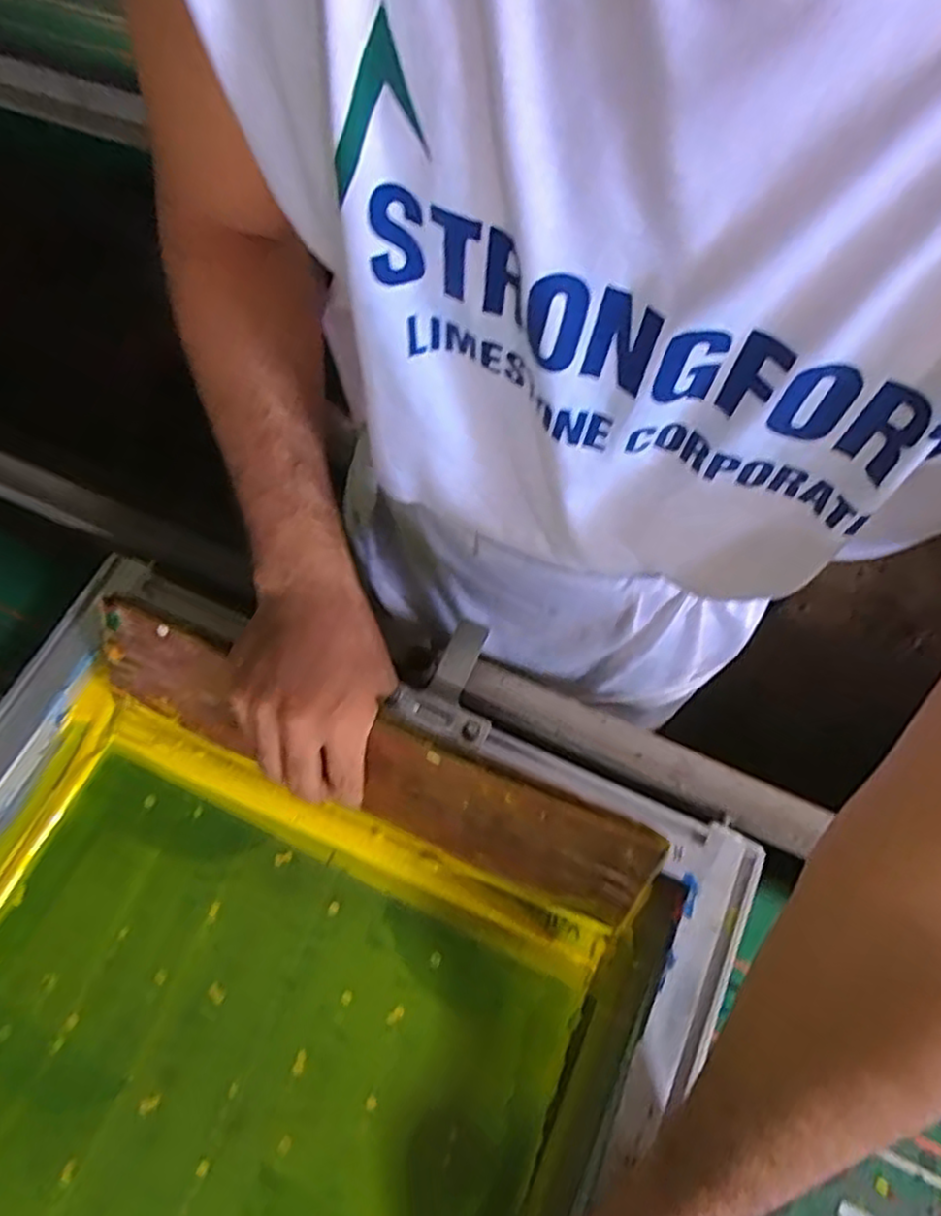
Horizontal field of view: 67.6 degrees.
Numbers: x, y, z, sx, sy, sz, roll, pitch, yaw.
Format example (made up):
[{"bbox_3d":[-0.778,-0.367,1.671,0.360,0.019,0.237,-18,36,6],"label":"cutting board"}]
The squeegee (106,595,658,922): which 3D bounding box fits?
[{"bbox_3d":[-0.070,0.097,0.461,0.380,0.095,0.025,22,37,10],"label":"squeegee"}]

